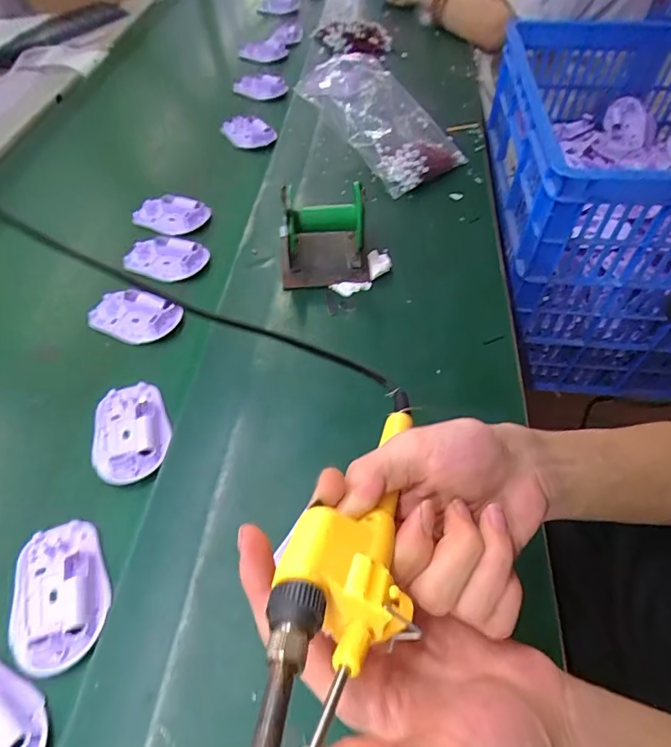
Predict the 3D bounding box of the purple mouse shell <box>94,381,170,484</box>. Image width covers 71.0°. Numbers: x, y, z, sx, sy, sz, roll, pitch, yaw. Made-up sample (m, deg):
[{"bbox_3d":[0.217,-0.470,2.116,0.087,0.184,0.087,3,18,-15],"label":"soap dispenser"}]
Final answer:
[{"bbox_3d":[-0.177,0.048,0.405,0.064,0.019,0.094,-12,54,-9],"label":"purple mouse shell"}]

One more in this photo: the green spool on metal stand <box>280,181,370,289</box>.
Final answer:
[{"bbox_3d":[-0.013,-0.143,0.498,0.094,0.088,0.062,-3,51,-6],"label":"green spool on metal stand"}]

